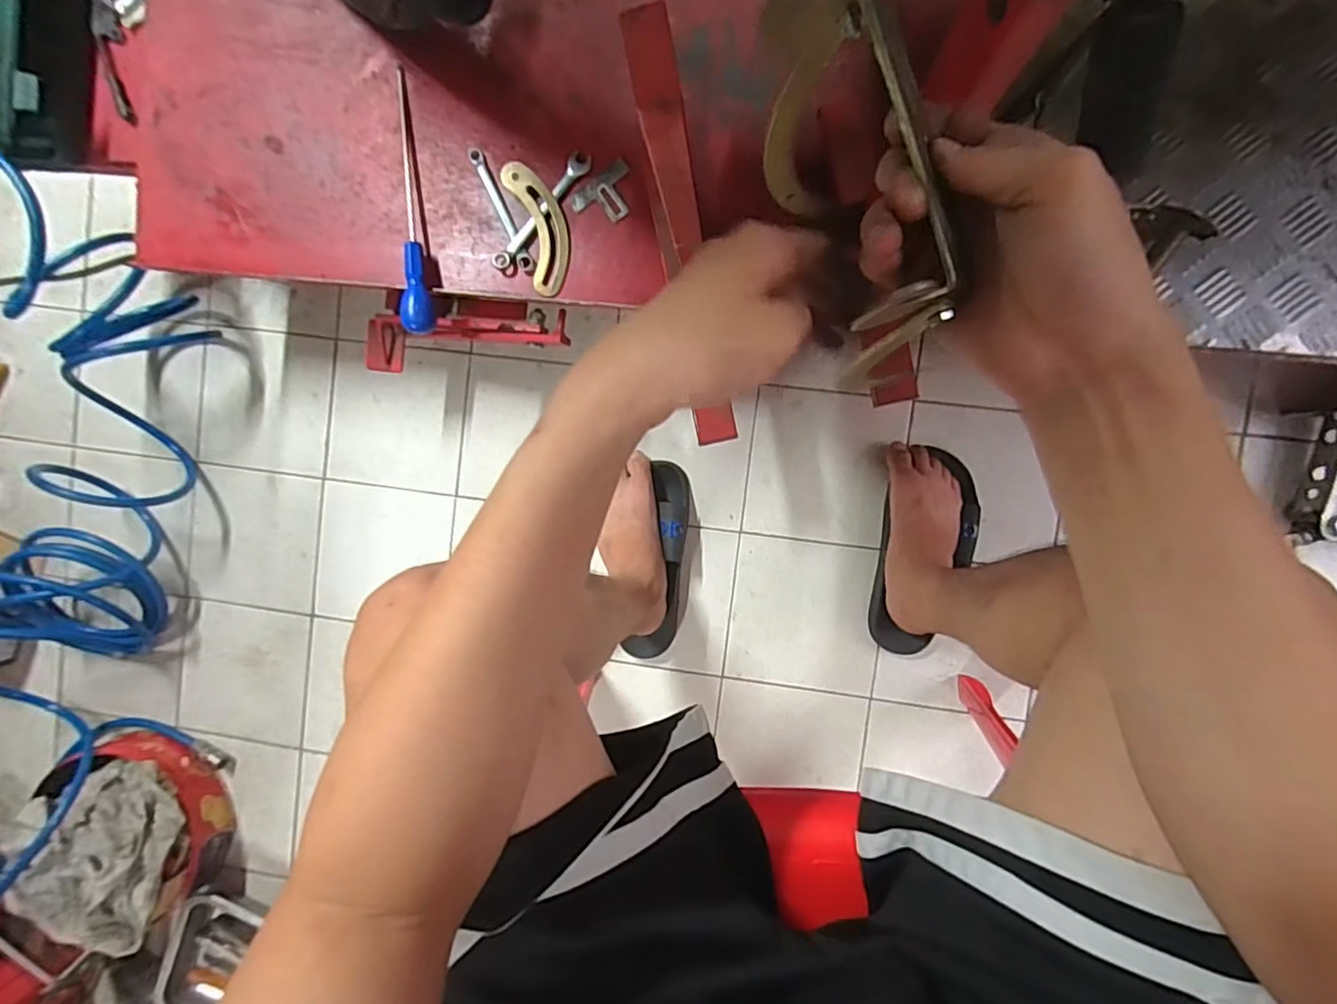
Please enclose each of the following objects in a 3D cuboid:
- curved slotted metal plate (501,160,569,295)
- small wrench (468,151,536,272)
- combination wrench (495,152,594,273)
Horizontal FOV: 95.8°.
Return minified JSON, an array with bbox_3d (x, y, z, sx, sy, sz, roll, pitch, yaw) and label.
[{"bbox_3d":[-0.132,-0.287,0.633,0.049,0.005,0.132,-17,101,-4],"label":"curved slotted metal plate"},{"bbox_3d":[-0.177,-0.307,0.636,0.018,0.004,0.134,-25,94,8],"label":"small wrench"},{"bbox_3d":[-0.135,-0.304,0.631,0.023,0.008,0.145,43,99,-1],"label":"combination wrench"}]

